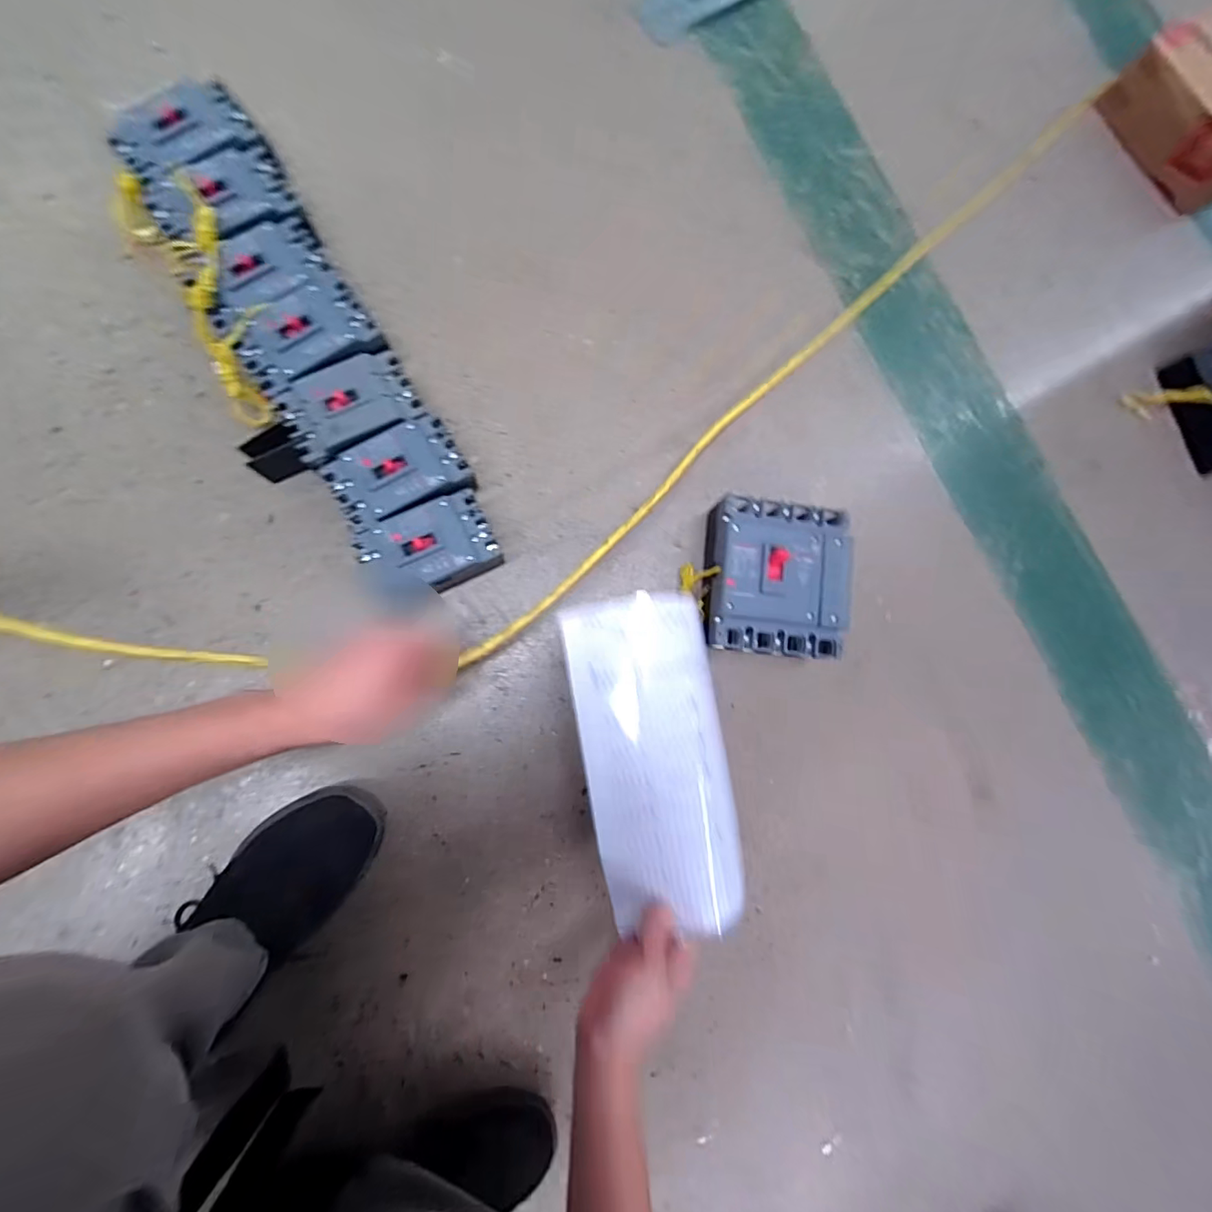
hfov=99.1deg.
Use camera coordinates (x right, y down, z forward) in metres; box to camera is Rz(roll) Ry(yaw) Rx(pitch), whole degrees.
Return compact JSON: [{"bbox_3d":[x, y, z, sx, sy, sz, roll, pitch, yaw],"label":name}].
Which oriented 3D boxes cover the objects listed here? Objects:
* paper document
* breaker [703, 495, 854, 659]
[{"bbox_3d":[0.052,0.142,0.488,0.139,0.038,0.300,-10,84,-8],"label":"paper document"},{"bbox_3d":[0.189,-0.030,0.583,0.146,0.079,0.165,7,82,-6],"label":"breaker"}]

